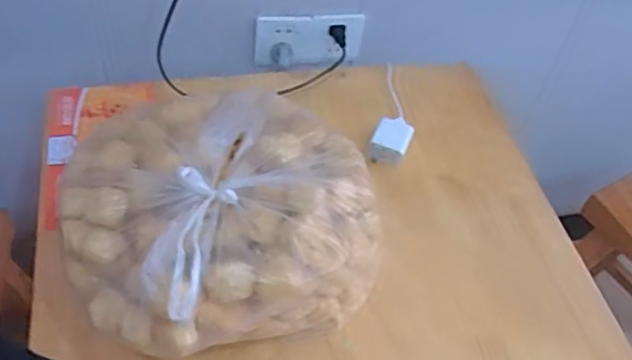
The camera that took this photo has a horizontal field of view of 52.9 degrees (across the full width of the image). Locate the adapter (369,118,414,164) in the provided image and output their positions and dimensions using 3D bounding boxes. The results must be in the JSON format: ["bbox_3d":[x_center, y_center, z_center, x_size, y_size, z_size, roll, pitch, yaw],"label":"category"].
[{"bbox_3d":[0.096,-0.052,0.799,0.042,0.024,0.064,19,50,9],"label":"adapter"}]

